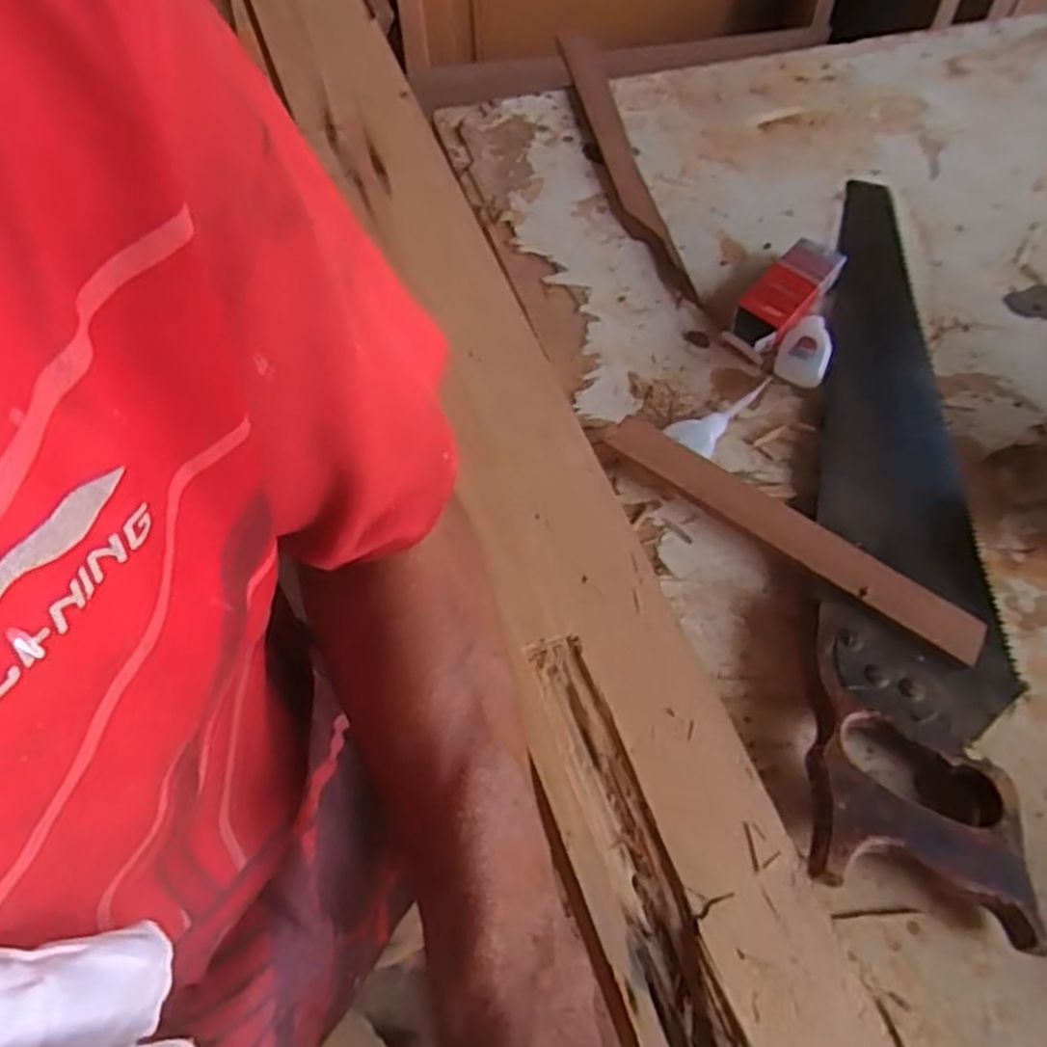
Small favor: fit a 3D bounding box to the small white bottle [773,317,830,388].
[{"bbox_3d":[0.210,-0.129,0.558,0.036,0.015,0.060,25,62,12],"label":"small white bottle"}]

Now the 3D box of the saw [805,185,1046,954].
[{"bbox_3d":[0.254,-0.049,0.504,0.111,0.032,0.555,12,60,5],"label":"saw"}]

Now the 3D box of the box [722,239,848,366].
[{"bbox_3d":[0.197,-0.172,0.575,0.042,0.027,0.116,37,65,18],"label":"box"}]

